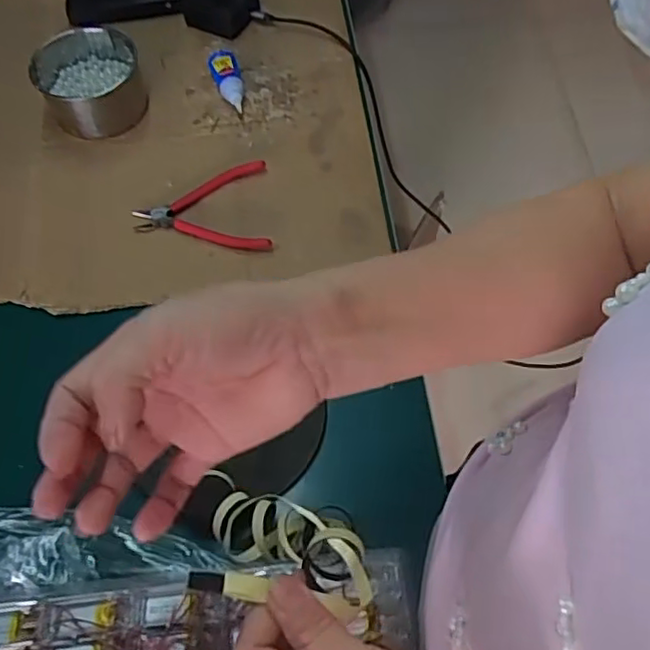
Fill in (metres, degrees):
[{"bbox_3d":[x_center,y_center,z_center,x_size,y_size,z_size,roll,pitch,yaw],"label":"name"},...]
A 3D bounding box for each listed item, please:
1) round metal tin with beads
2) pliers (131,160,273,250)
[{"bbox_3d":[-0.293,-0.302,0.792,0.127,0.056,0.143,-15,62,-6],"label":"round metal tin with beads"},{"bbox_3d":[-0.137,-0.123,0.696,0.148,0.015,0.119,-8,62,-2],"label":"pliers"}]

